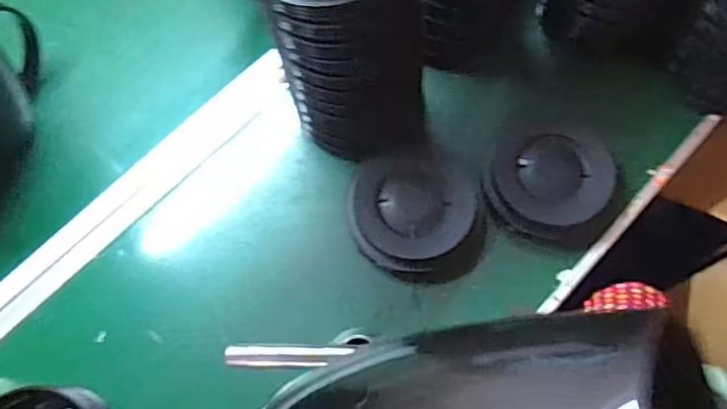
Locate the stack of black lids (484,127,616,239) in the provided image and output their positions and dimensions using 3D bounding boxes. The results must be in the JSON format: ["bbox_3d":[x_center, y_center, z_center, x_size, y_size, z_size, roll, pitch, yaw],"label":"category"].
[{"bbox_3d":[0.169,-0.022,0.563,0.119,0.027,0.105,-30,71,-8],"label":"stack of black lids"}]

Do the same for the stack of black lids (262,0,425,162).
[{"bbox_3d":[-0.014,-0.139,0.508,0.123,0.221,0.124,-7,69,0],"label":"stack of black lids"}]

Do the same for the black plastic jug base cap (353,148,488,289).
[{"bbox_3d":[0.047,0.009,0.553,0.112,0.026,0.120,-1,69,3],"label":"black plastic jug base cap"}]

